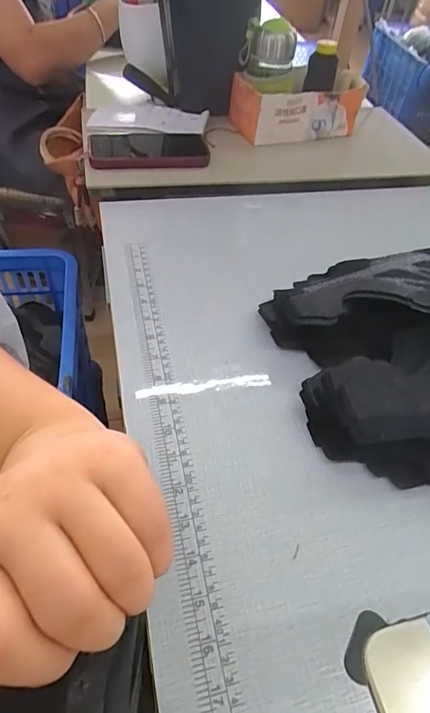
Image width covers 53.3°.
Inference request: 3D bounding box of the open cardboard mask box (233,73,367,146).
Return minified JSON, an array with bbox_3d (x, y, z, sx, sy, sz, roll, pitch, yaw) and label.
[{"bbox_3d":[0.133,-0.407,0.700,0.209,0.073,0.091,-14,53,-17],"label":"open cardboard mask box"}]

